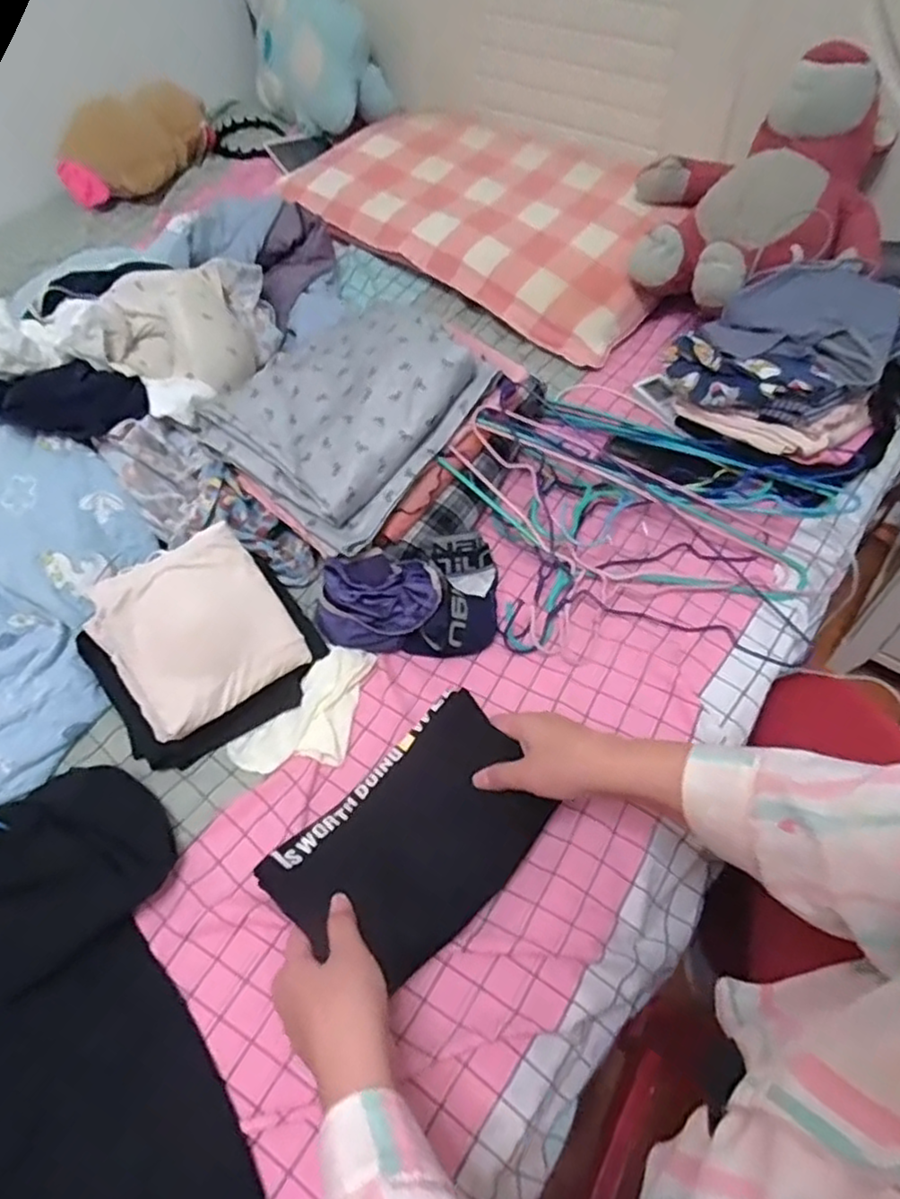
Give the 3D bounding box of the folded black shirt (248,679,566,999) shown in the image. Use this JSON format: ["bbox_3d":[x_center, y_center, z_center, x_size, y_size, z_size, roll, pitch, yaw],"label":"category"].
[{"bbox_3d":[-0.028,0.204,0.578,0.227,0.043,0.148,-38,63,-21],"label":"folded black shirt"}]

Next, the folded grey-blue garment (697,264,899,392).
[{"bbox_3d":[0.409,-0.323,0.755,0.185,0.048,0.175,31,62,22],"label":"folded grey-blue garment"}]

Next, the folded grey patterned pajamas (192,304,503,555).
[{"bbox_3d":[-0.122,-0.218,0.762,0.237,0.075,0.278,31,81,24],"label":"folded grey patterned pajamas"}]

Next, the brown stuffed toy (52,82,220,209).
[{"bbox_3d":[-0.565,-0.849,1.240,0.104,0.138,0.316,30,62,21],"label":"brown stuffed toy"}]

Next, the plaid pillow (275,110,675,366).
[{"bbox_3d":[0.063,-0.640,1.097,0.656,0.103,0.360,33,63,23],"label":"plaid pillow"}]

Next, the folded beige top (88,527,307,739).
[{"bbox_3d":[-0.247,0.028,0.657,0.163,0.029,0.164,-31,84,-16],"label":"folded beige top"}]

